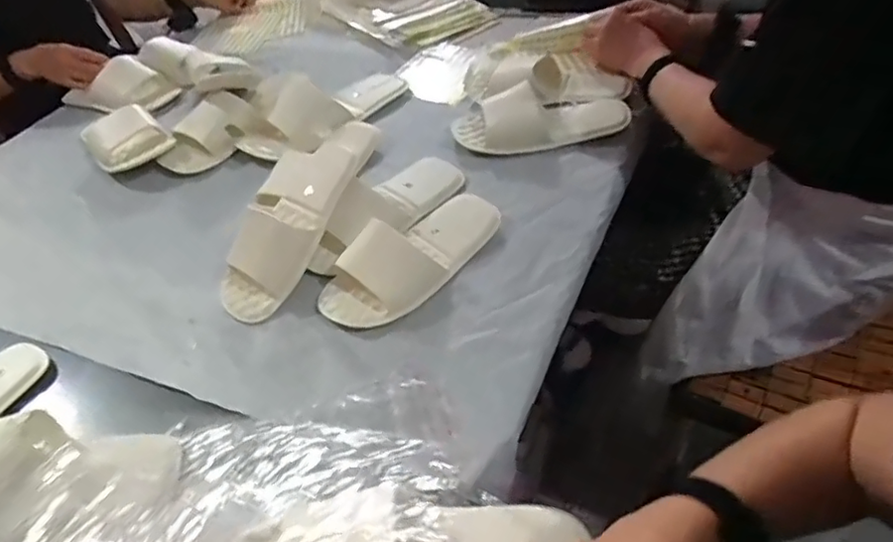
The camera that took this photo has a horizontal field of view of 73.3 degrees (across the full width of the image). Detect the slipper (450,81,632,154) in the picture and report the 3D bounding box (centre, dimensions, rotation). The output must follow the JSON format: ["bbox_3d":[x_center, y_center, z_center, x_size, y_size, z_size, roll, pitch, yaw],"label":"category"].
[{"bbox_3d":[0.124,-0.201,0.800,0.230,0.060,0.090,-2,45,8],"label":"slipper"}]

